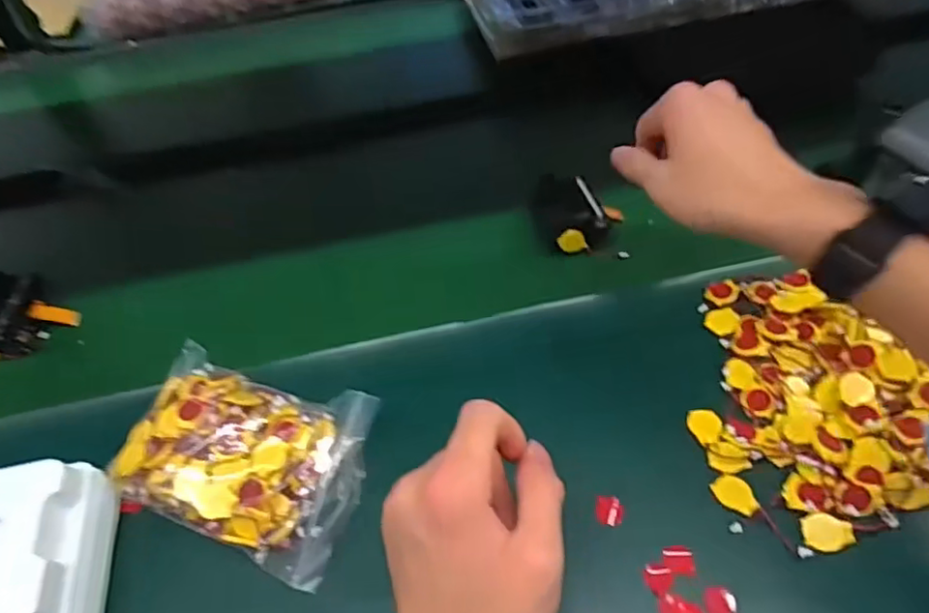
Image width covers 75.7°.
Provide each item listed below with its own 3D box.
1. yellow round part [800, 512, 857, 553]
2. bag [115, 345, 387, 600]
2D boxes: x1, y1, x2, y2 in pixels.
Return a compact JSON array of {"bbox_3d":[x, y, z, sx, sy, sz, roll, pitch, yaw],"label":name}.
[{"bbox_3d":[0.204,0.126,0.335,0.024,0.007,0.020,-1,49,6],"label":"yellow round part"},{"bbox_3d":[-0.139,0.090,0.375,0.156,0.036,0.104,14,52,18],"label":"bag"}]

